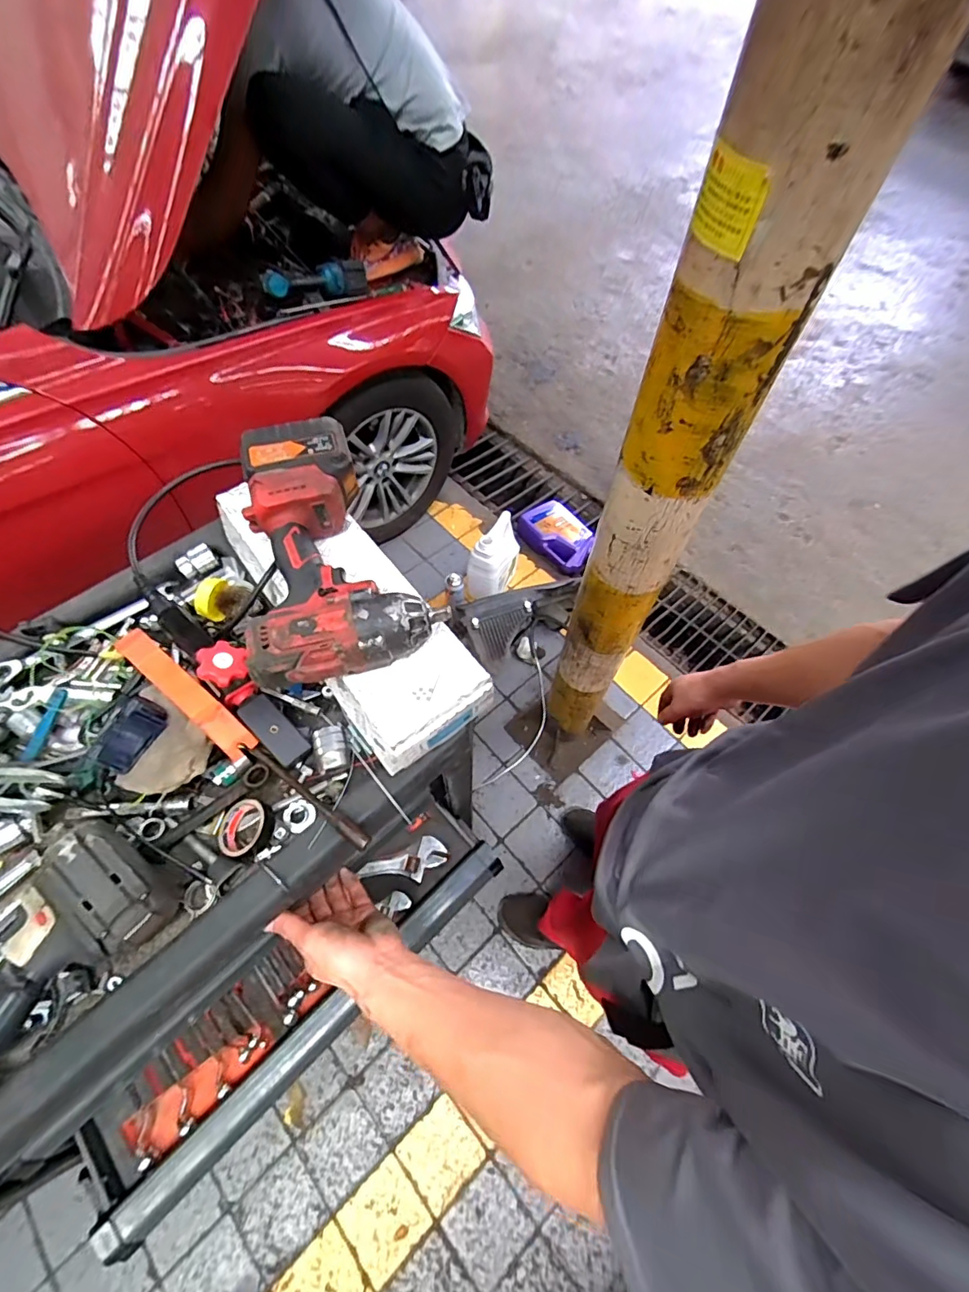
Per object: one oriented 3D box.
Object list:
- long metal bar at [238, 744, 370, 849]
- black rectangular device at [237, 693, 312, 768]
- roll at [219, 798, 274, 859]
[{"bbox_3d":[-0.187,0.153,0.524,0.173,0.016,0.015,32,66,16],"label":"long metal bar"},{"bbox_3d":[-0.229,0.091,0.548,0.085,0.011,0.033,46,70,3],"label":"black rectangular device"},{"bbox_3d":[-0.243,0.184,0.513,0.050,0.020,0.055,20,63,10],"label":"roll"}]

